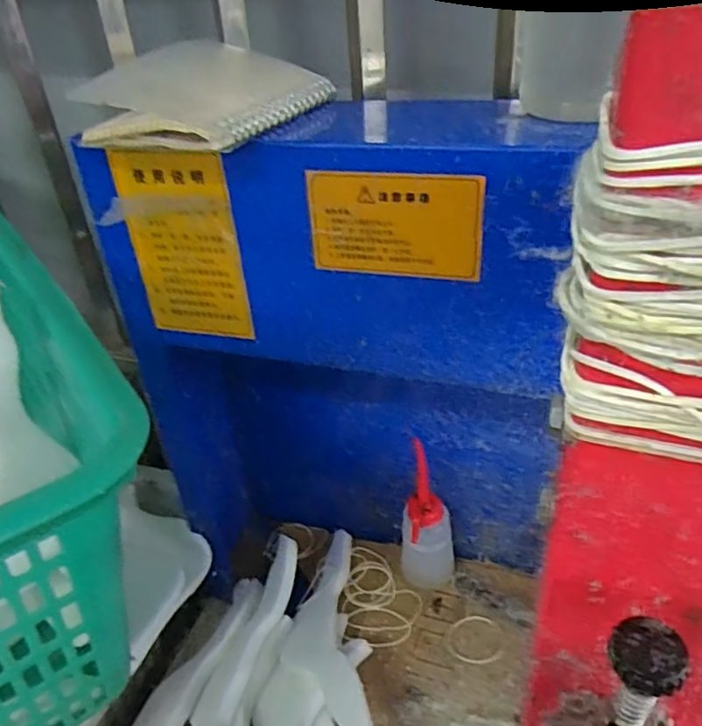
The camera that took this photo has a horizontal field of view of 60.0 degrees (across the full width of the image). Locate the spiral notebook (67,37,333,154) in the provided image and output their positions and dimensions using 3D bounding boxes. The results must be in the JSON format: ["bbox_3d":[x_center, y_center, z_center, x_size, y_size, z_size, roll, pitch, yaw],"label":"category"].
[{"bbox_3d":[-0.084,-0.174,0.383,0.111,0.035,0.151,8,36,17],"label":"spiral notebook"}]

